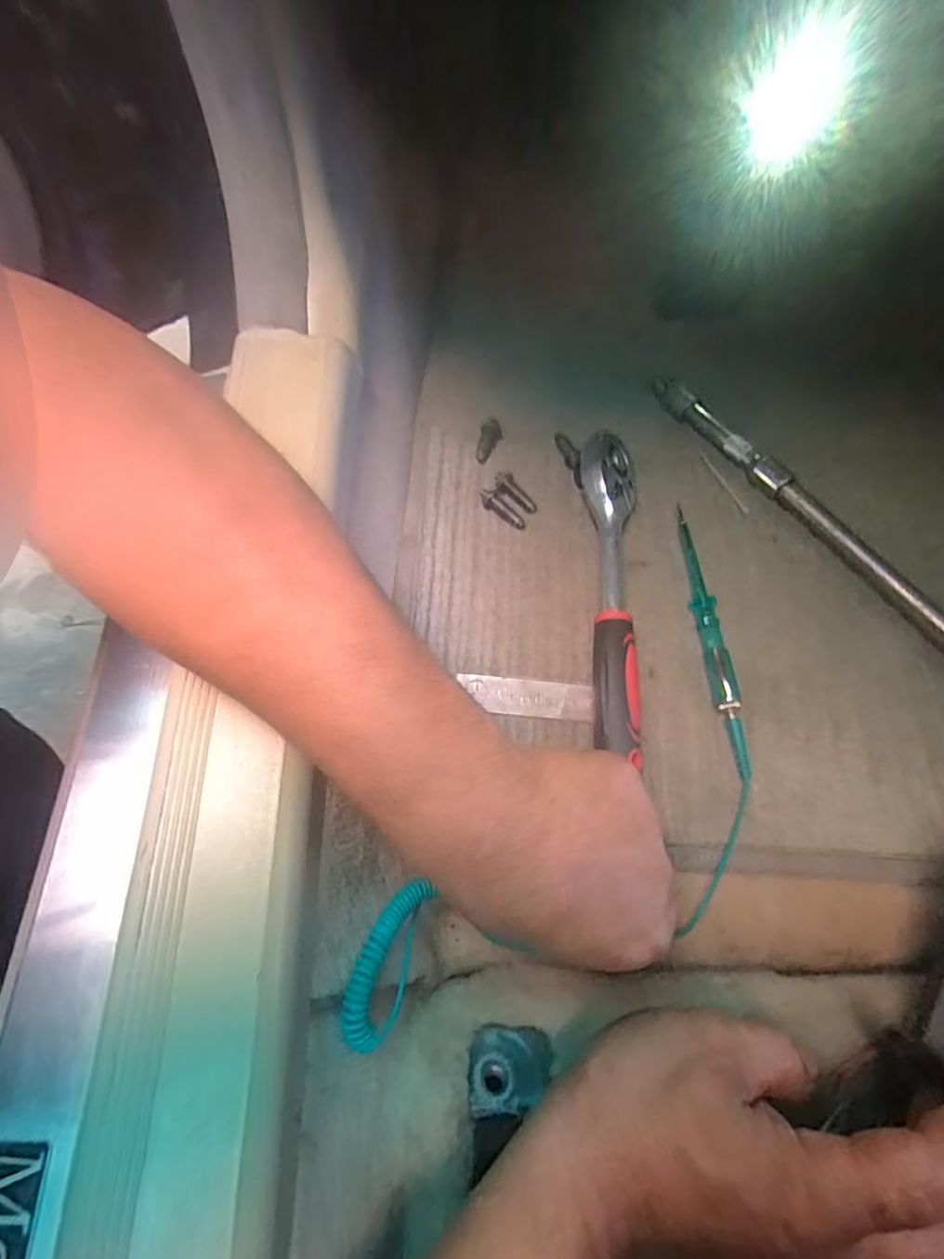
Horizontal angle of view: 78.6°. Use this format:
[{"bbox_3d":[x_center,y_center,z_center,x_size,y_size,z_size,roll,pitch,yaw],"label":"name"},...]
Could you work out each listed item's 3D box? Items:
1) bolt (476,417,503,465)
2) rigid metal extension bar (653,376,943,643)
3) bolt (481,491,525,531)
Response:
[{"bbox_3d":[0.013,-0.149,0.456,0.015,0.010,0.040,15,68,8],"label":"bolt"},{"bbox_3d":[0.250,-0.067,0.394,0.020,0.023,0.364,-29,69,-10],"label":"rigid metal extension bar"},{"bbox_3d":[0.023,-0.087,0.416,0.039,0.012,0.014,37,69,18],"label":"bolt"}]

